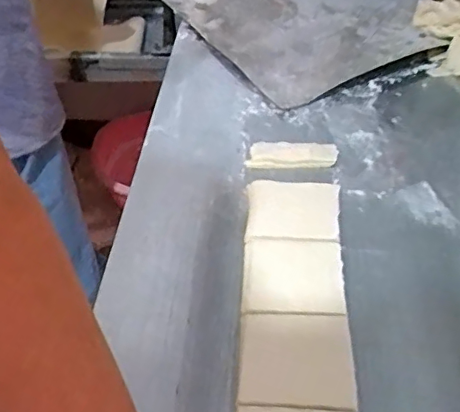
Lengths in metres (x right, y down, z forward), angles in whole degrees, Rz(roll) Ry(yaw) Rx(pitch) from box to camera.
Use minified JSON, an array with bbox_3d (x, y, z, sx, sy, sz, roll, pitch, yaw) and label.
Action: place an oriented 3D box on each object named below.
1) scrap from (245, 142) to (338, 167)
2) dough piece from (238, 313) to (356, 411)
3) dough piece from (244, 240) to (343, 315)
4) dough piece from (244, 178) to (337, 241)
[{"bbox_3d":[0.065,-0.052,0.585,0.091,0.011,0.031,1,44,3],"label":"scrap"},{"bbox_3d":[0.047,0.113,0.414,0.078,0.018,0.075,1,44,2],"label":"dough piece"},{"bbox_3d":[0.052,0.060,0.472,0.078,0.017,0.081,1,44,2],"label":"dough piece"},{"bbox_3d":[0.058,0.005,0.527,0.083,0.018,0.079,4,44,5],"label":"dough piece"}]

